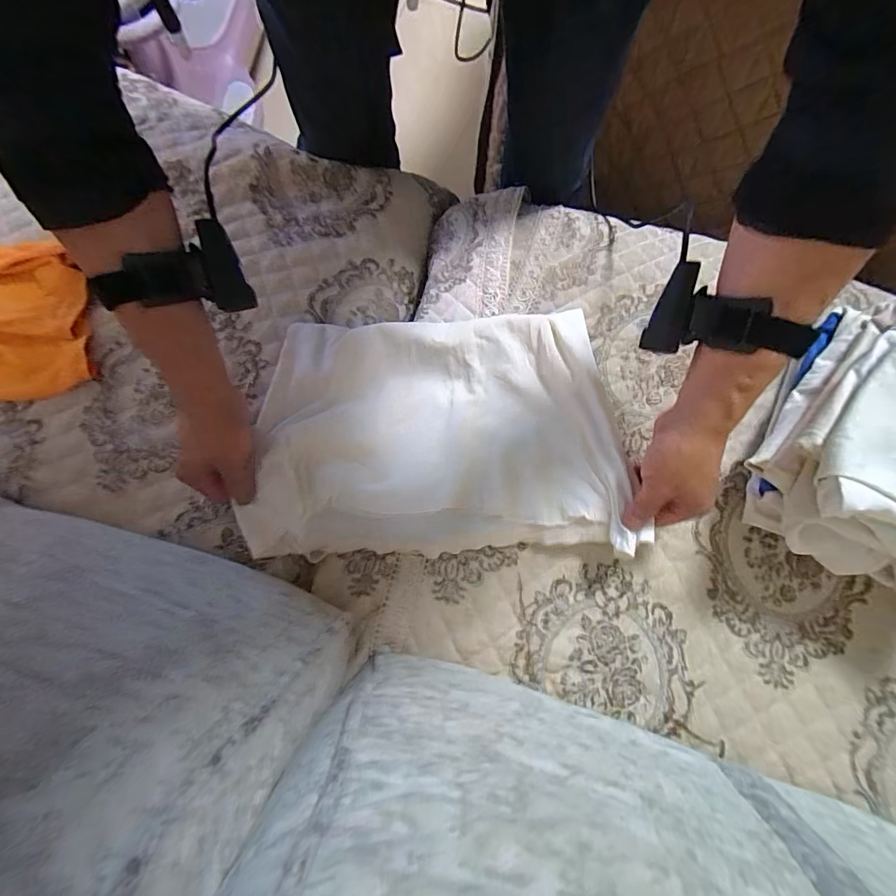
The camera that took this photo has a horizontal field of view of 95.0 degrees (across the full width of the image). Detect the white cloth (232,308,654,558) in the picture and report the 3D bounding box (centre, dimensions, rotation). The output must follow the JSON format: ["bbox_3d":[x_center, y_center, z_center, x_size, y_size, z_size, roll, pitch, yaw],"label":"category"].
[{"bbox_3d":[-0.010,-0.019,0.426,0.362,0.050,0.249,0,74,-1],"label":"white cloth"}]

